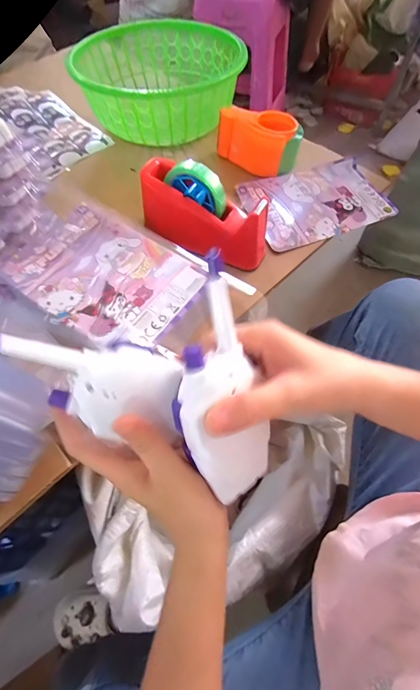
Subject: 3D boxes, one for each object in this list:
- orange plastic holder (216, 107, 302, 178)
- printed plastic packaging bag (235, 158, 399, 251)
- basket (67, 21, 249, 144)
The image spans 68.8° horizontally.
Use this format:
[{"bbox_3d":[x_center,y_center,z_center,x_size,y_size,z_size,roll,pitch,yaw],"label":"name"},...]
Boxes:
[{"bbox_3d":[0.094,-0.392,0.581,0.138,0.081,0.089,34,69,18],"label":"orange plastic holder"},{"bbox_3d":[0.188,-0.261,0.556,0.242,0.009,0.169,-21,67,-10],"label":"printed plastic packaging bag"},{"bbox_3d":[-0.099,-0.546,0.636,0.313,0.103,0.322,-1,62,2],"label":"basket"}]

